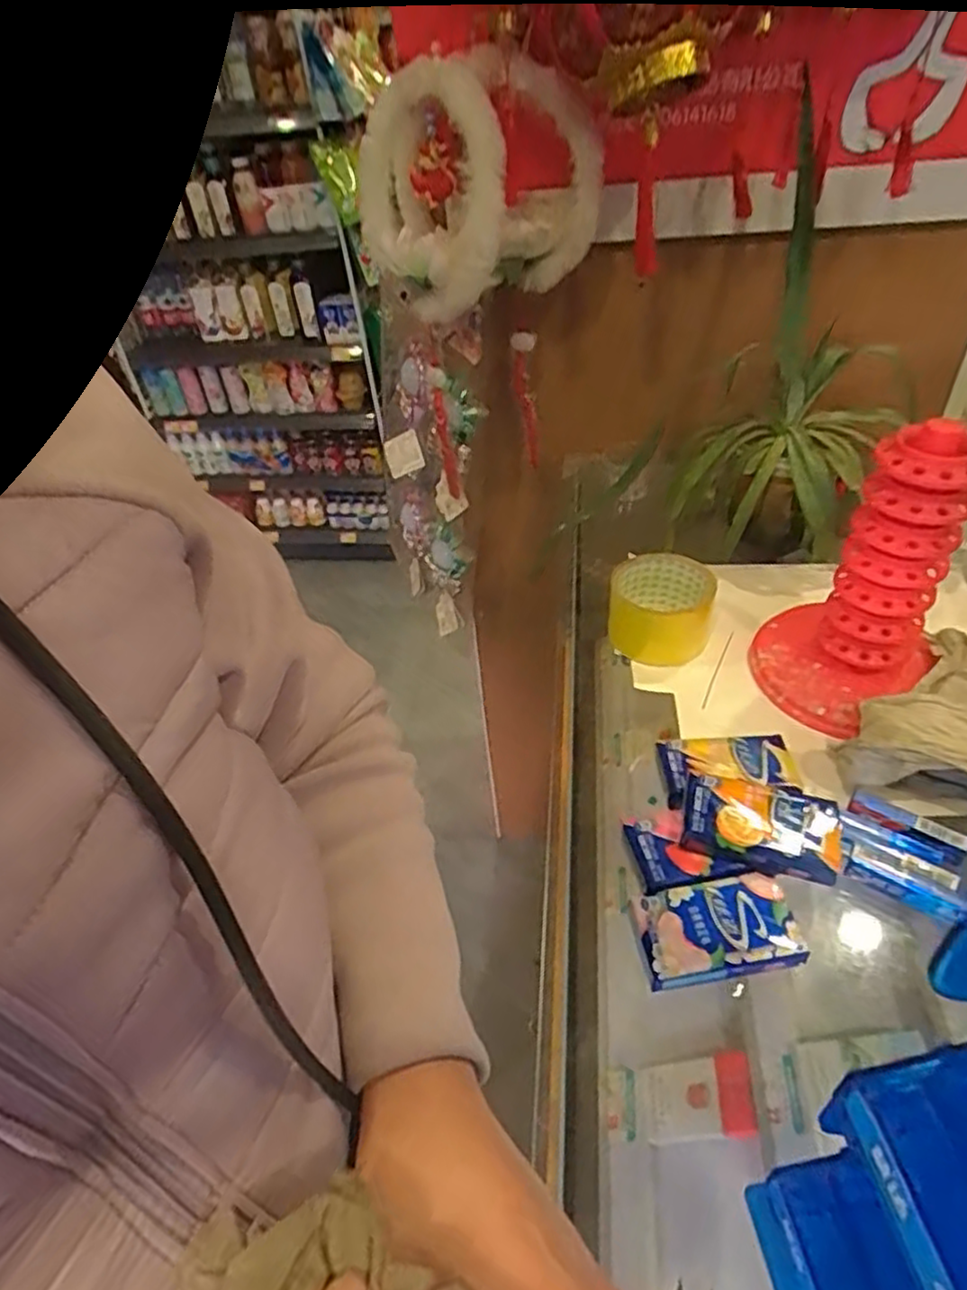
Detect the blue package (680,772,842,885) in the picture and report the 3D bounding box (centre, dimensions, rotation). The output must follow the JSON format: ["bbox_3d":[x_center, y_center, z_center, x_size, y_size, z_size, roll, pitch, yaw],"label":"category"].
[{"bbox_3d":[0.180,0.118,0.453,0.093,0.030,0.056,10,44,18],"label":"blue package"}]

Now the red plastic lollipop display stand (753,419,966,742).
[{"bbox_3d":[0.285,-0.054,0.521,0.124,0.204,0.127,22,49,28],"label":"red plastic lollipop display stand"}]

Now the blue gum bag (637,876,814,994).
[{"bbox_3d":[0.141,0.173,0.420,0.090,0.021,0.052,-7,41,-1],"label":"blue gum bag"}]

